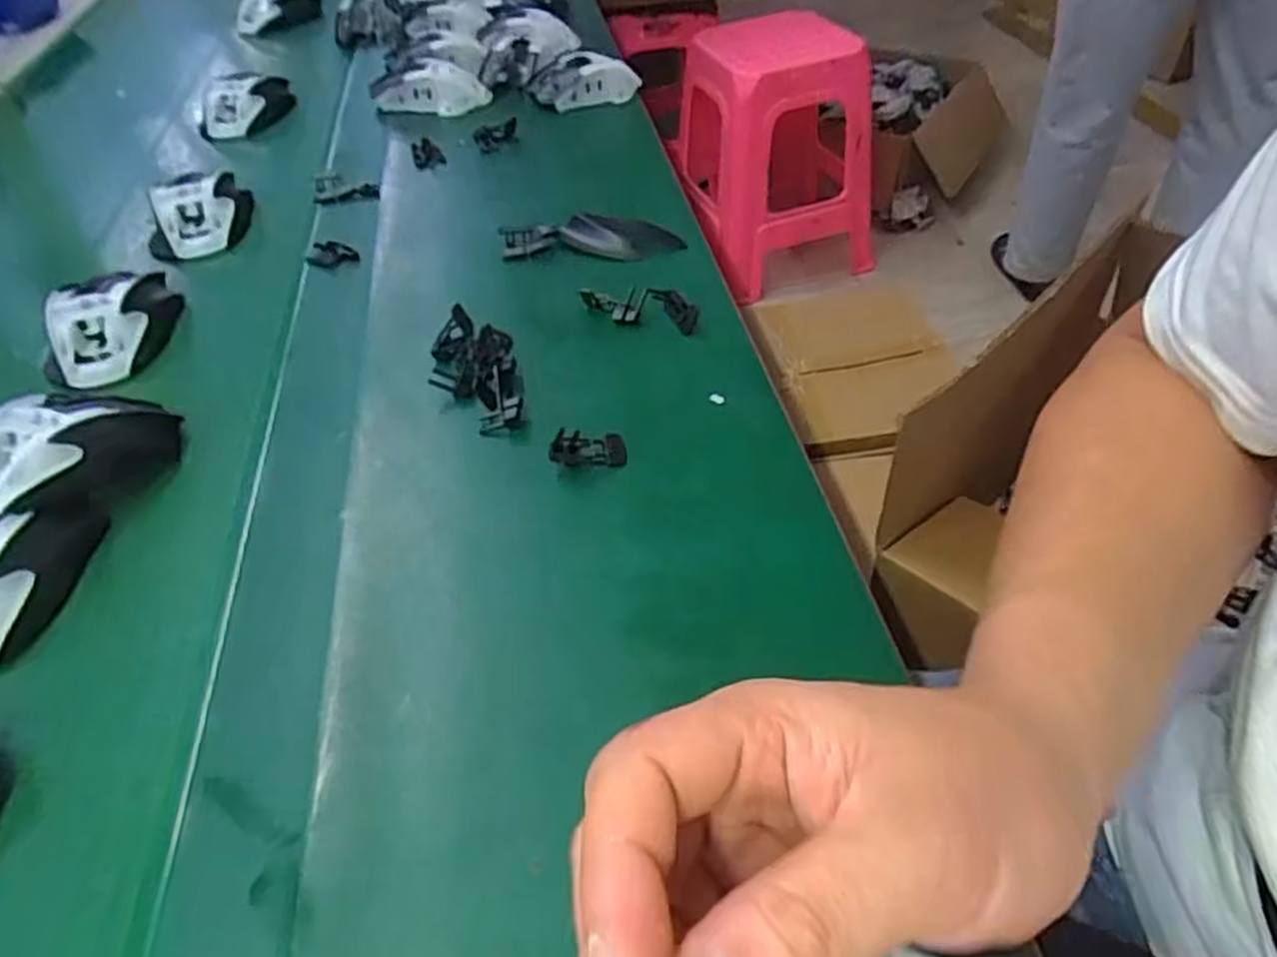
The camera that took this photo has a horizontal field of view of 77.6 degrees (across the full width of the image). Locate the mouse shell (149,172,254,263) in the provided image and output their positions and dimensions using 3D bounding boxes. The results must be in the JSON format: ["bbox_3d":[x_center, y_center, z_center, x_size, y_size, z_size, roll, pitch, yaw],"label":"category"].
[{"bbox_3d":[-0.345,-0.207,0.626,0.071,0.040,0.078,-12,46,-7],"label":"mouse shell"}]

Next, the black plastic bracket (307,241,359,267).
[{"bbox_3d":[-0.225,-0.166,0.588,0.038,0.008,0.022,0,47,3],"label":"black plastic bracket"}]

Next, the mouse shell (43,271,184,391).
[{"bbox_3d":[-0.350,-0.104,0.529,0.064,0.040,0.101,-9,46,-4],"label":"mouse shell"}]

